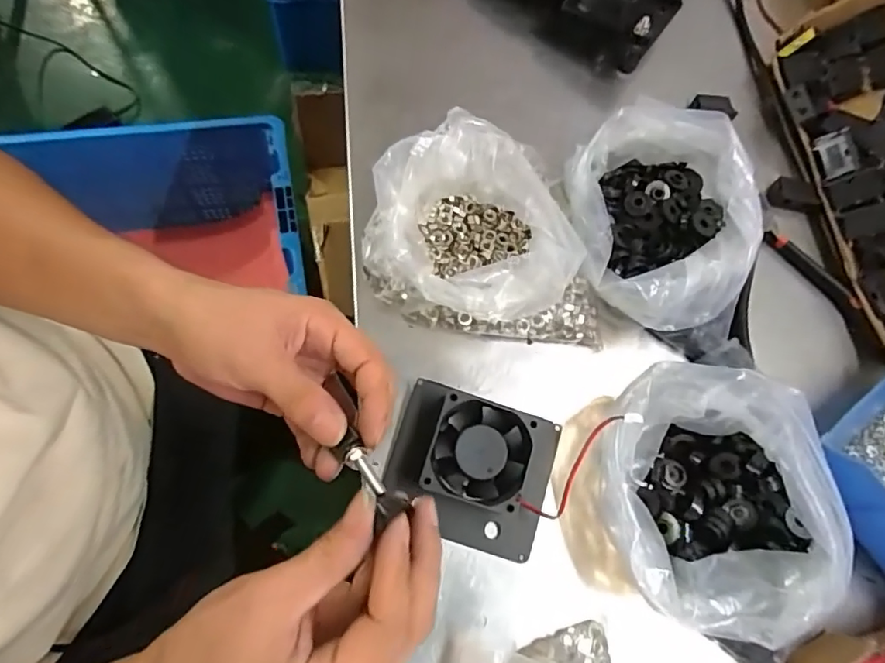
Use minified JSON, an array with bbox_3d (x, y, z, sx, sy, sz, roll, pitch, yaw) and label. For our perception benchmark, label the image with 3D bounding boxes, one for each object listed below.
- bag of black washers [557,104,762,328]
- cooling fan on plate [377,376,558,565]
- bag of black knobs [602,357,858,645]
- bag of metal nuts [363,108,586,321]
[{"bbox_3d":[0.143,-0.074,0.366,0.121,0.082,0.139,12,70,-4],"label":"bag of black washers"},{"bbox_3d":[0.018,0.083,0.326,0.101,0.026,0.083,23,69,1],"label":"cooling fan on plate"},{"bbox_3d":[0.152,0.096,0.309,0.115,0.073,0.156,-19,74,-14],"label":"bag of black knobs"},{"bbox_3d":[0.012,-0.058,0.351,0.114,0.073,0.129,-22,75,-14],"label":"bag of metal nuts"}]

